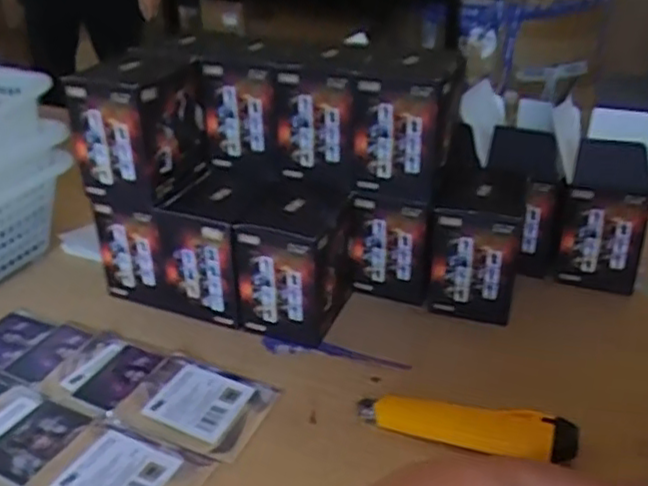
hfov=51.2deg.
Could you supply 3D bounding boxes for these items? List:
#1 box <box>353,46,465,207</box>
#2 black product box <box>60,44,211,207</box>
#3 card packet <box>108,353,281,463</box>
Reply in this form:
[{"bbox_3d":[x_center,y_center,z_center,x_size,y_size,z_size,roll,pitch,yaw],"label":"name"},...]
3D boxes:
[{"bbox_3d":[0.073,-0.105,0.581,0.077,0.115,0.075,15,33,24],"label":"box"},{"bbox_3d":[-0.157,-0.103,0.588,0.077,0.110,0.102,14,33,23],"label":"black product box"},{"bbox_3d":[-0.096,0.120,0.514,0.104,0.005,0.082,11,31,18],"label":"card packet"}]

